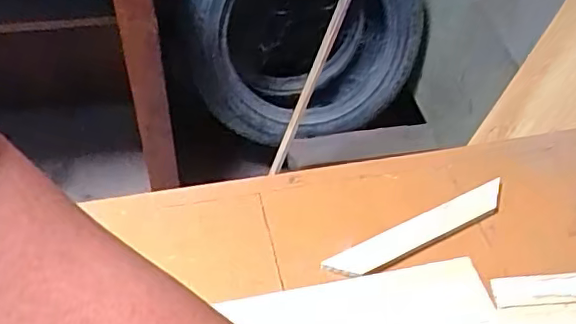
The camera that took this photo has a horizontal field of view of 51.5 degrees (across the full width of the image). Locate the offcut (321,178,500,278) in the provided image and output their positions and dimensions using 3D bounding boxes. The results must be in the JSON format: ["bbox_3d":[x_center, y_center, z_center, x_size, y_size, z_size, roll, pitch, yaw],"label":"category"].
[{"bbox_3d":[0.123,0.062,0.547,0.194,0.008,0.027,-21,51,-21],"label":"offcut"}]

